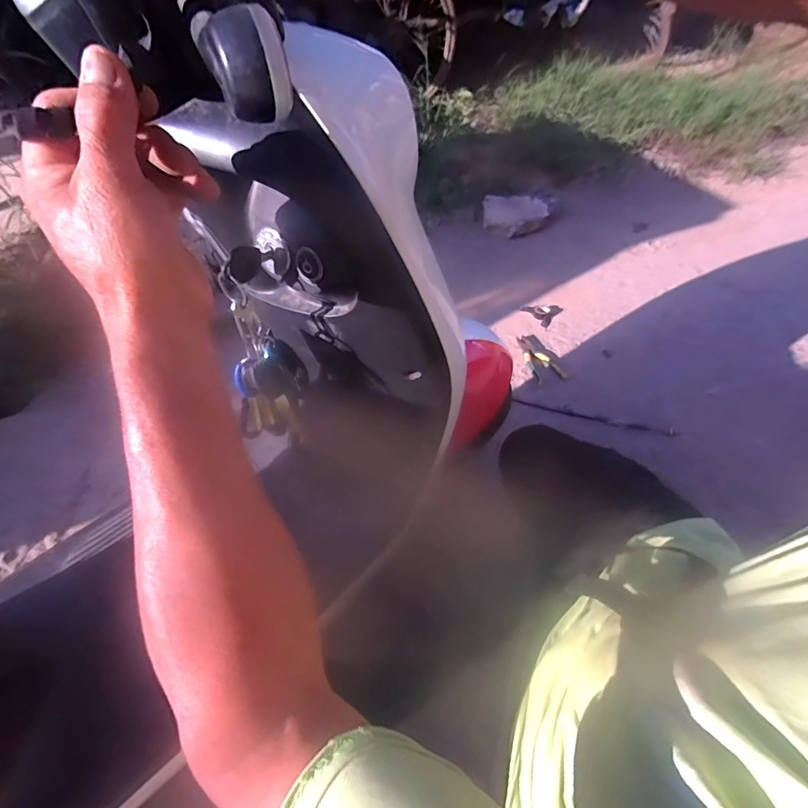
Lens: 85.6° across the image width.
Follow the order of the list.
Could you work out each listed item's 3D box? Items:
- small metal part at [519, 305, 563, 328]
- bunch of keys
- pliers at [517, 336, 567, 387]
[{"bbox_3d":[0.450,-0.298,1.391,0.101,0.024,0.107,-27,53,-18],"label":"small metal part"},{"bbox_3d":[-0.128,-0.033,0.406,0.055,0.125,0.073,-2,50,2],"label":"bunch of keys"},{"bbox_3d":[0.389,-0.138,1.269,0.078,0.014,0.205,-12,50,-7],"label":"pliers"}]

